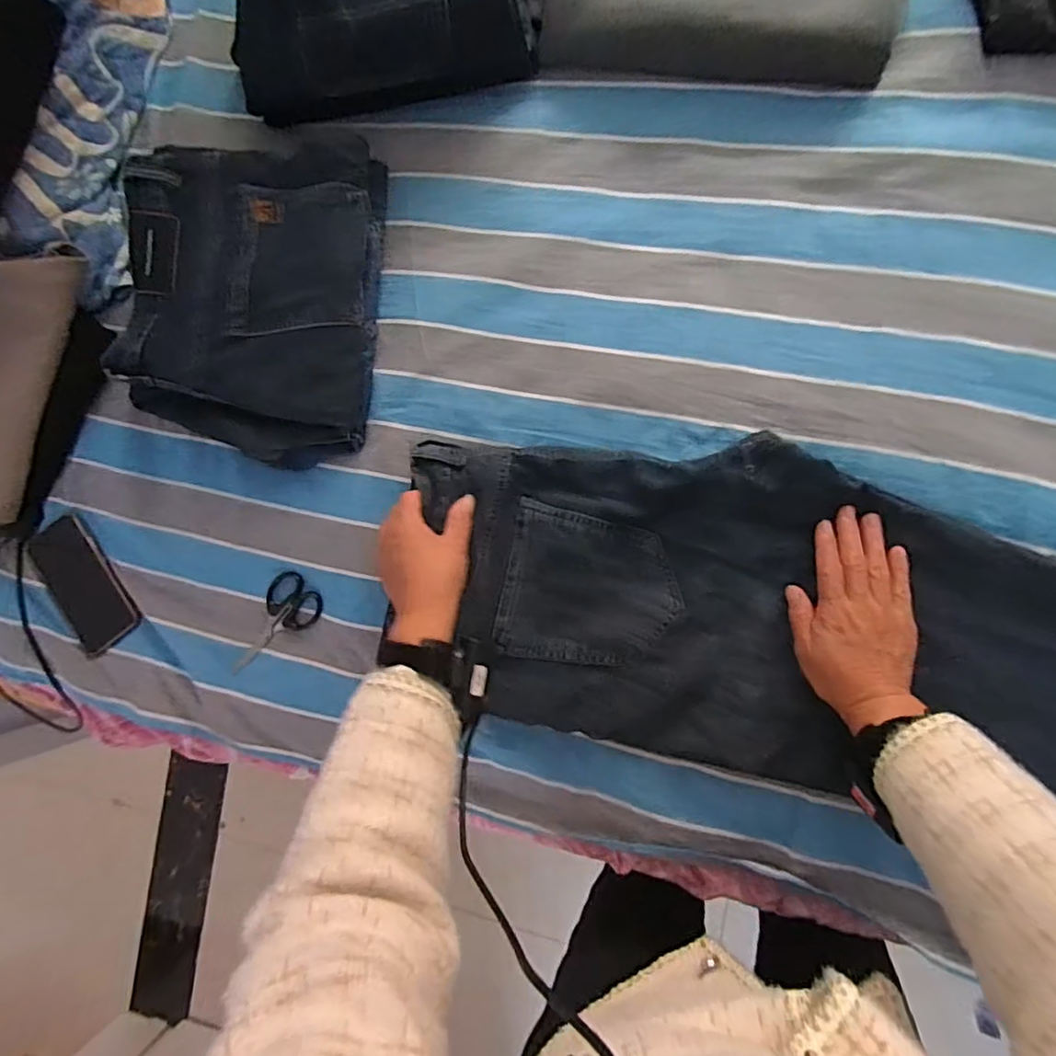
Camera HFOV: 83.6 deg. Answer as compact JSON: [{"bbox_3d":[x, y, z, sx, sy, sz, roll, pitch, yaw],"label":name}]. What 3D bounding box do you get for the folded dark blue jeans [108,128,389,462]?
[{"bbox_3d":[-0.291,-0.235,0.617,0.257,0.069,0.328,5,89,12],"label":"folded dark blue jeans"}]

